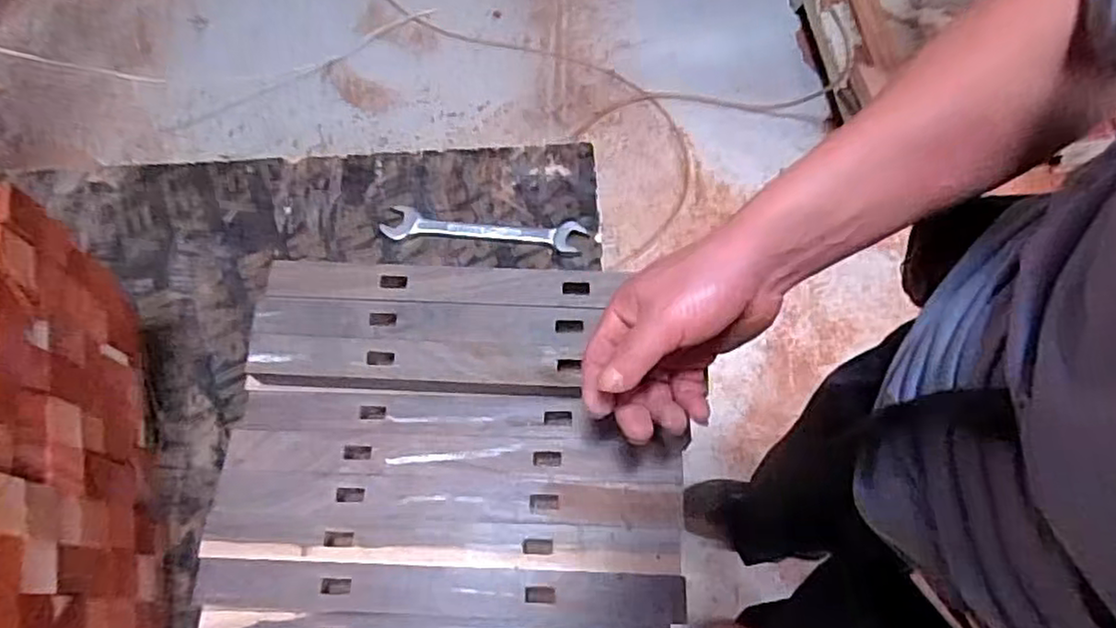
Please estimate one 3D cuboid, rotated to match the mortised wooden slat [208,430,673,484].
[{"bbox_3d":[-0.076,0.101,0.487,0.323,0.014,0.031,2,67,0],"label":"mortised wooden slat"}]

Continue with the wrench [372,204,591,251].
[{"bbox_3d":[-0.069,-0.079,0.620,0.183,0.014,0.032,6,67,3],"label":"wrench"}]

